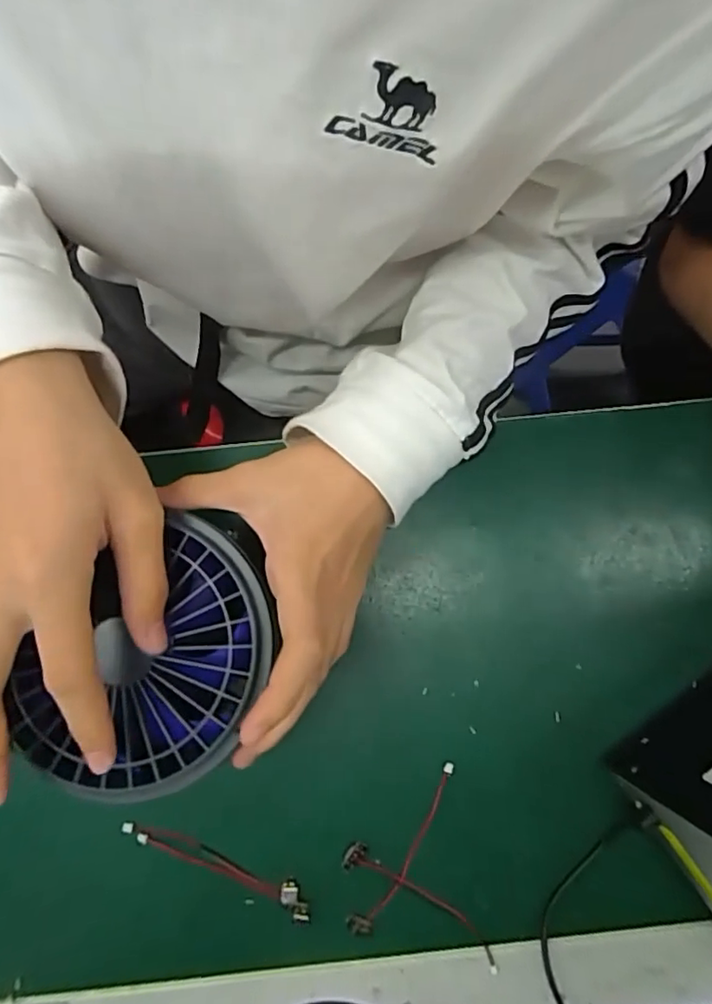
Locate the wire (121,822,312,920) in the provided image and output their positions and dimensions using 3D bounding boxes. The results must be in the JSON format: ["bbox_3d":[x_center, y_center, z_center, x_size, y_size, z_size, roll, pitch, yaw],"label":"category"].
[{"bbox_3d":[-0.078,0.205,0.317,0.113,0.009,0.015,20,81,4],"label":"wire"}]

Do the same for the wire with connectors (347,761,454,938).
[{"bbox_3d":[0.029,0.195,0.316,0.015,0.009,0.103,34,83,6],"label":"wire with connectors"}]

